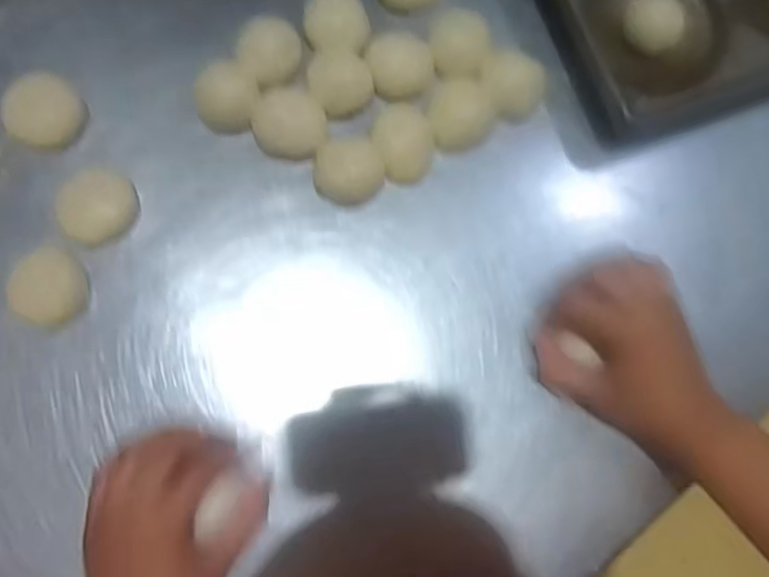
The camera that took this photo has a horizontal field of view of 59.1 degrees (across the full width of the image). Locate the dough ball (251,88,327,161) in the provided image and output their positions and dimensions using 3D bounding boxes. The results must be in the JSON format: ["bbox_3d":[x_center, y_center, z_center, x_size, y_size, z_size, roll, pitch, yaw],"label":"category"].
[{"bbox_3d":[-0.065,-0.112,0.463,0.048,0.026,0.042,-6,81,-5],"label":"dough ball"}]

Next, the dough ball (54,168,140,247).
[{"bbox_3d":[-0.187,-0.055,0.442,0.044,0.023,0.048,1,81,-4],"label":"dough ball"}]

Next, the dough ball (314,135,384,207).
[{"bbox_3d":[-0.023,-0.081,0.454,0.047,0.037,0.046,-15,82,-7],"label":"dough ball"}]

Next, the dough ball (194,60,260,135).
[{"bbox_3d":[-0.106,-0.128,0.464,0.040,0.034,0.045,1,81,-4],"label":"dough ball"}]

